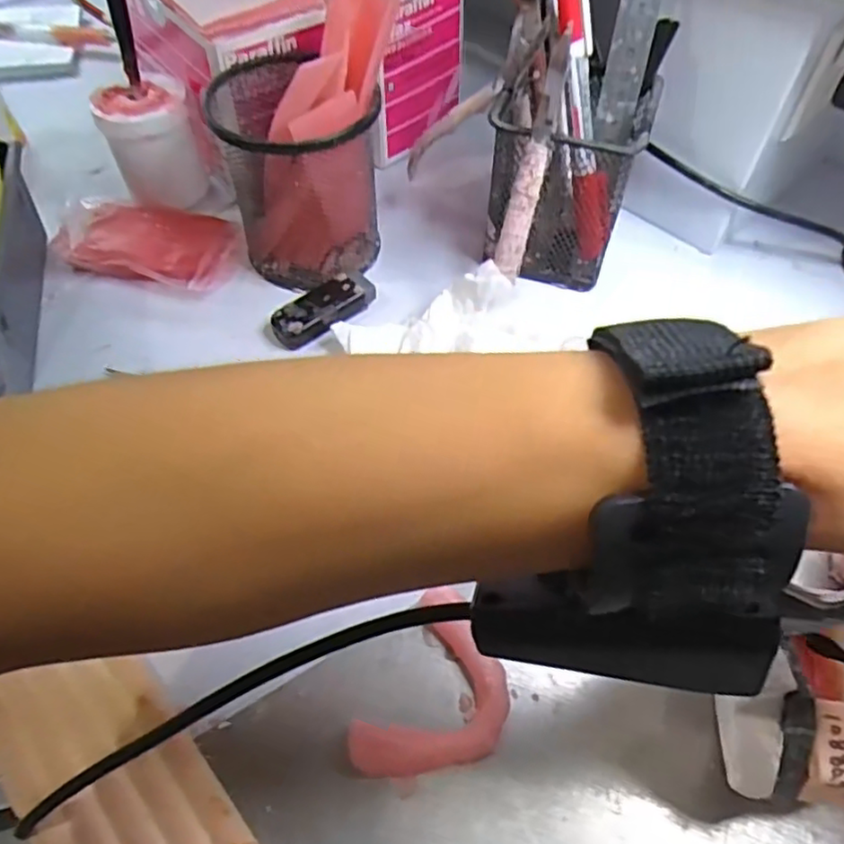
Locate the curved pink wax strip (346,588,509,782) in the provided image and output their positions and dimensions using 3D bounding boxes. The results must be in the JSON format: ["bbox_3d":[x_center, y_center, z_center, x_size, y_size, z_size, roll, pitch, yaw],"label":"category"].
[{"bbox_3d":[0.009,0.102,0.248,0.047,0.019,0.074,22,57,15],"label":"curved pink wax strip"}]

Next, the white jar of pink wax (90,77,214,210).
[{"bbox_3d":[-0.163,-0.169,0.407,0.053,0.069,0.058,0,54,0],"label":"white jar of pink wax"}]

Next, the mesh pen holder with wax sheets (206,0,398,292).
[{"bbox_3d":[-0.068,-0.155,0.362,0.086,0.126,0.107,-12,55,-8],"label":"mesh pen holder with wax sheets"}]

